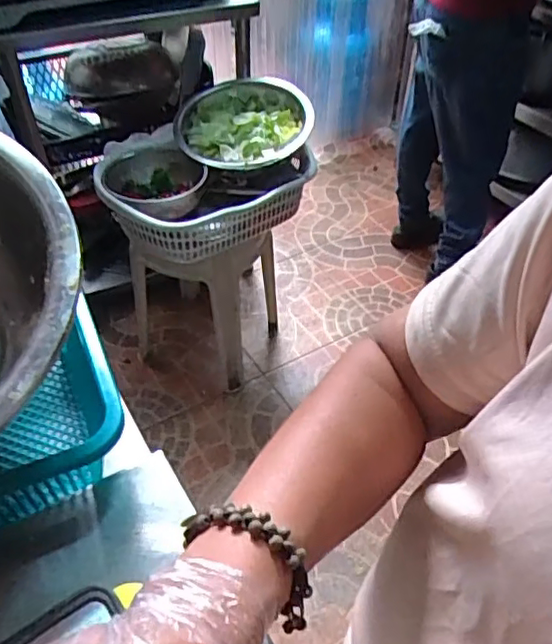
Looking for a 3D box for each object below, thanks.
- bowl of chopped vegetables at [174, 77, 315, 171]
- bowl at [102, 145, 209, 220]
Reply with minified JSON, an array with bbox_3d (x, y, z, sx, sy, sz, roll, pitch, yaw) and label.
[{"bbox_3d":[-0.071,-0.445,1.330,0.301,0.110,0.256,-10,46,-12],"label":"bowl of chopped vegetables"},{"bbox_3d":[-0.248,-0.284,1.249,0.196,0.074,0.196,1,45,-1],"label":"bowl"}]

